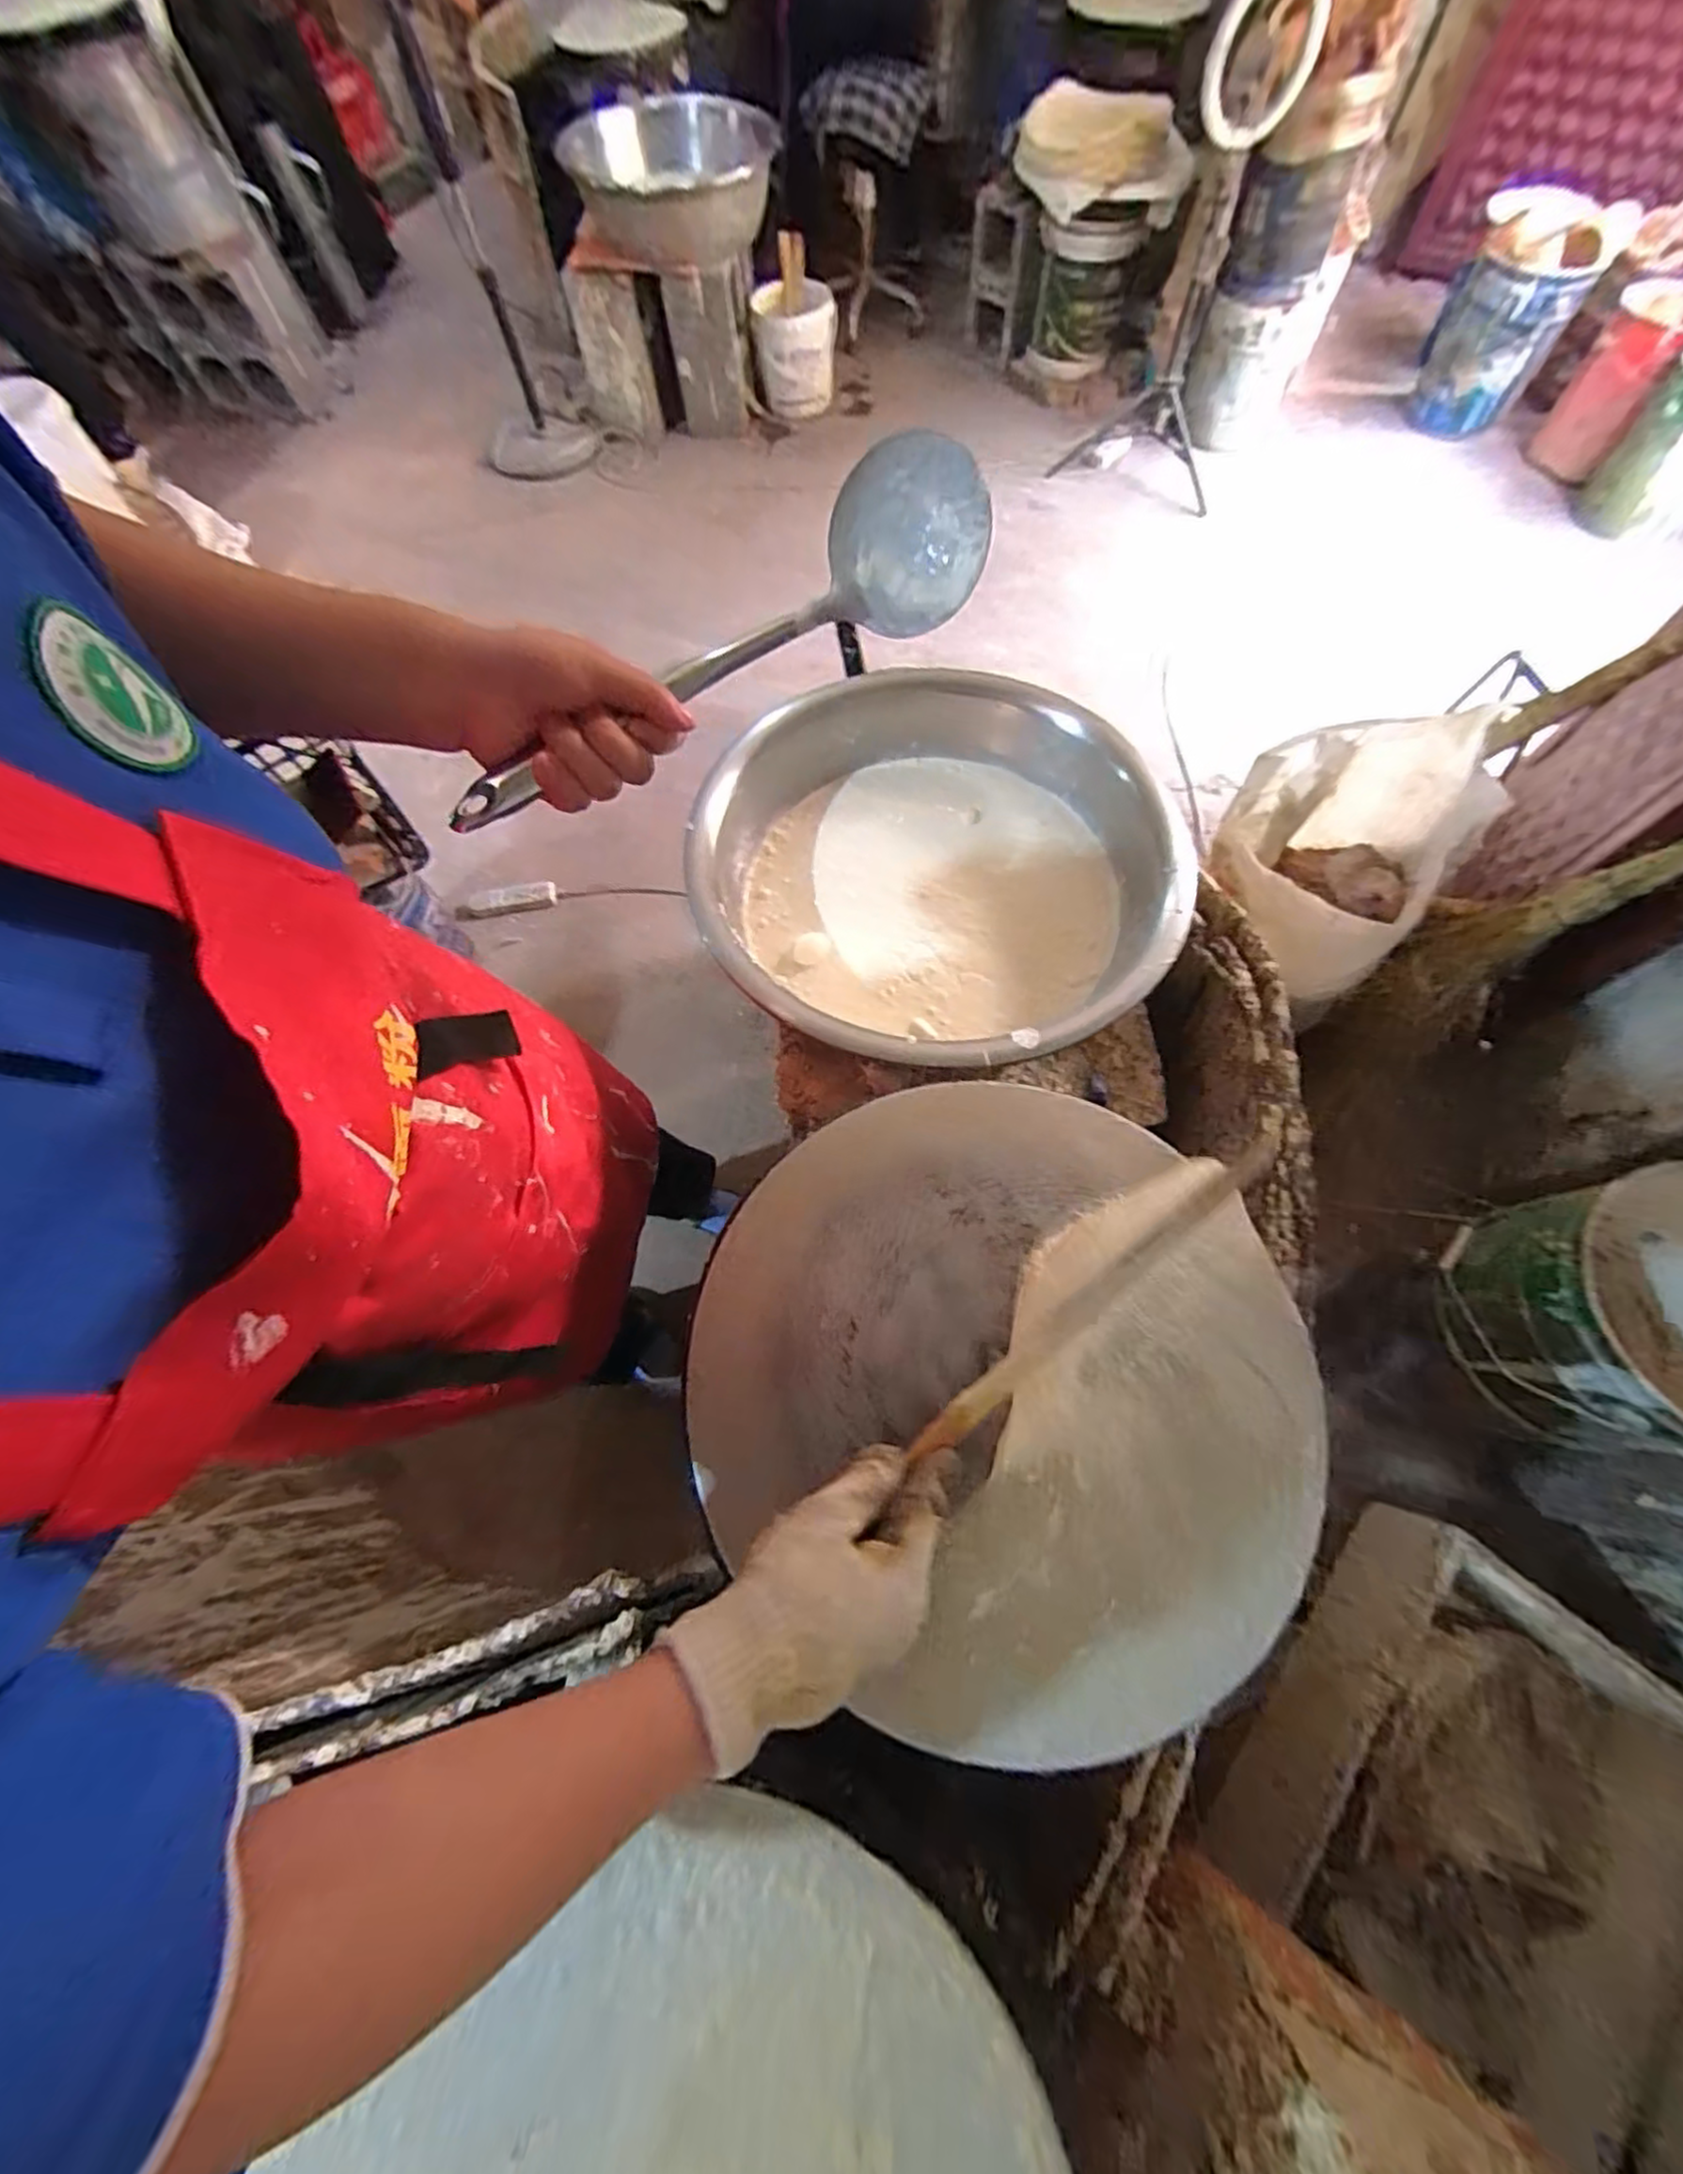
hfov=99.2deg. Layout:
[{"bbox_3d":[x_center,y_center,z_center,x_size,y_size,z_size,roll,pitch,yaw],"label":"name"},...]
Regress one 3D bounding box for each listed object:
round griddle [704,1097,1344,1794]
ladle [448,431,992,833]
[{"bbox_3d":[0.099,0.169,0.442,0.365,0.020,0.349,-1,67,3],"label":"round griddle"},{"bbox_3d":[-0.063,-0.238,0.395,0.335,0.067,0.093,-40,71,-10],"label":"ladle"}]

